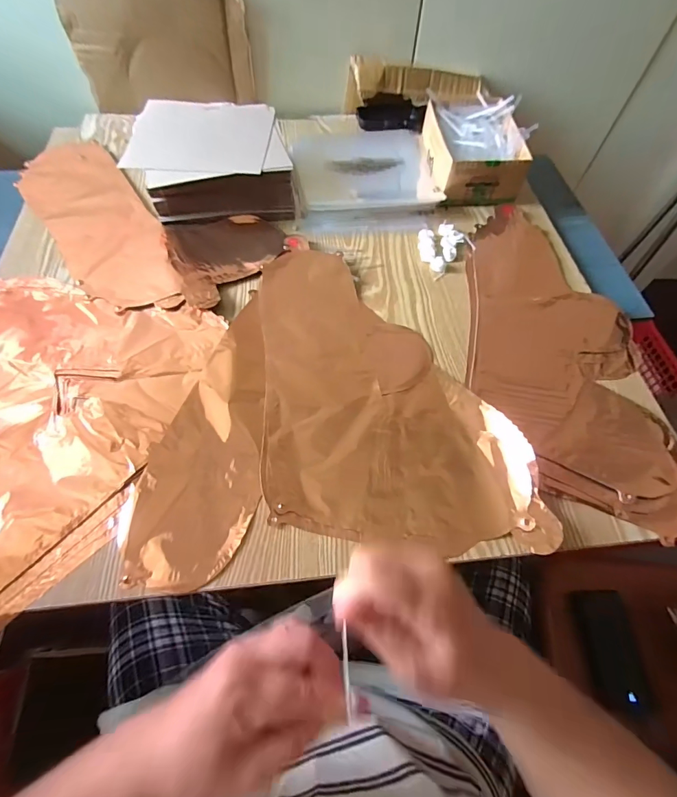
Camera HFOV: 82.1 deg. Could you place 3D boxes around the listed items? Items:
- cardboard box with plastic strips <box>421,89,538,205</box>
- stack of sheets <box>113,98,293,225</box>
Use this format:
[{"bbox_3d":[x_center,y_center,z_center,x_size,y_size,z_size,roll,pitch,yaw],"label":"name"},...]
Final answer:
[{"bbox_3d":[0.216,-0.404,0.631,0.136,0.071,0.189,0,59,-4],"label":"cardboard box with plastic strips"},{"bbox_3d":[-0.185,-0.357,0.577,0.226,0.080,0.202,-7,60,-8],"label":"stack of sheets"}]

